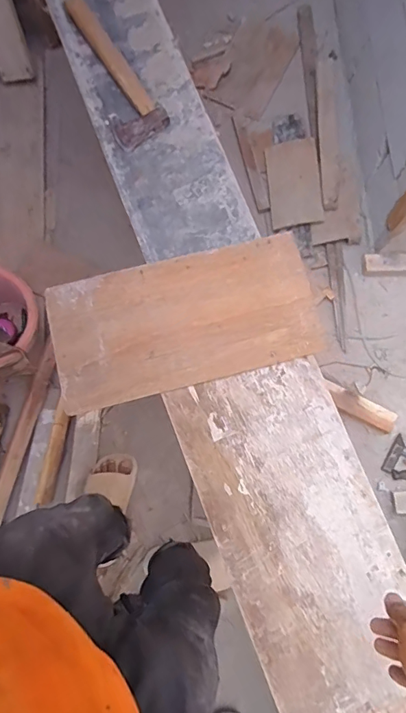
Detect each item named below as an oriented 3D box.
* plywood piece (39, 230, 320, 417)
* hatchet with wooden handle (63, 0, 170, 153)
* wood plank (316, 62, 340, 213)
[{"bbox_3d":[-0.031,-0.062,0.755,0.427,0.015,0.216,-14,80,-2],"label":"plywood piece"},{"bbox_3d":[-0.183,-0.523,0.835,0.092,0.025,0.321,-32,81,-5],"label":"hatchet with wooden handle"},{"bbox_3d":[0.400,-0.715,1.456,0.064,0.033,0.540,2,79,1],"label":"wood plank"}]

